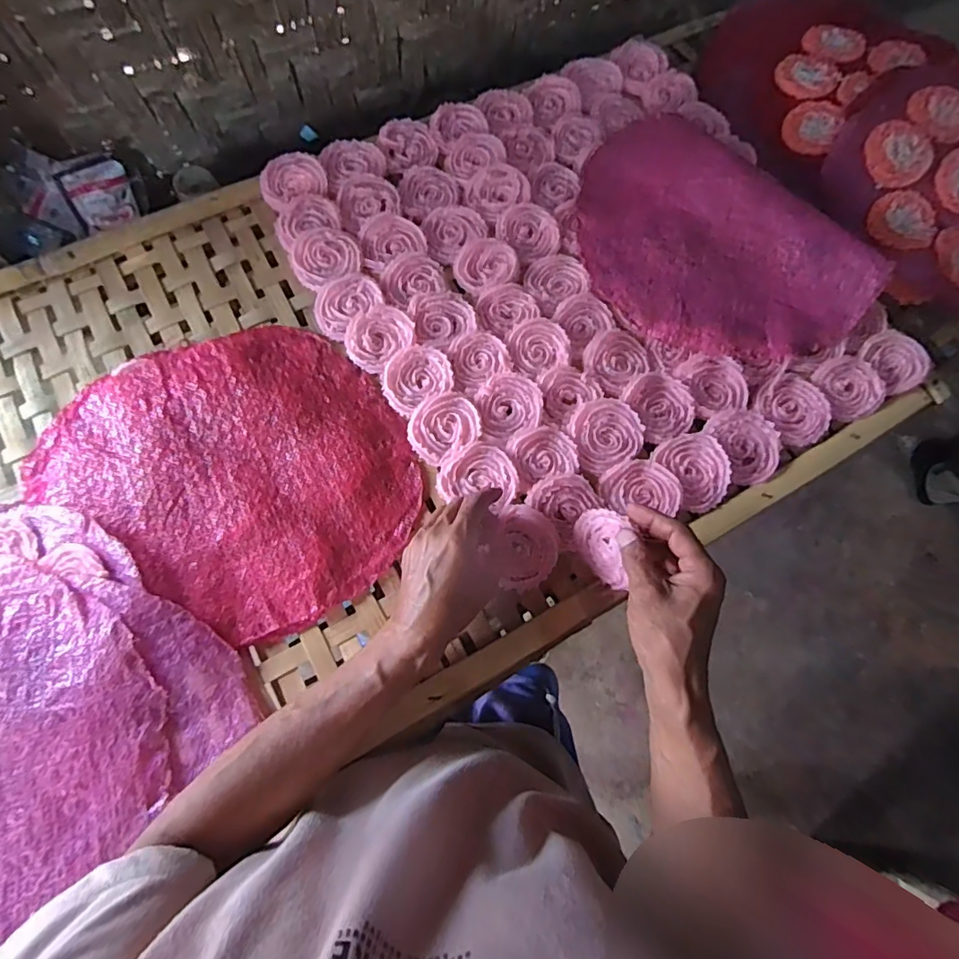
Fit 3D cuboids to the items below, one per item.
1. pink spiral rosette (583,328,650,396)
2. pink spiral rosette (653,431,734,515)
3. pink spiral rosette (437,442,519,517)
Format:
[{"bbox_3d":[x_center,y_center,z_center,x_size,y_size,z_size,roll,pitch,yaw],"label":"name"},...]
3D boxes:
[{"bbox_3d":[0.150,-0.133,0.570,0.064,0.016,0.071,41,77,9],"label":"pink spiral rosette"},{"bbox_3d":[0.228,-0.014,0.542,0.078,0.007,0.081,-37,78,-12],"label":"pink spiral rosette"},{"bbox_3d":[0.000,-0.004,0.515,0.077,0.009,0.061,12,74,1],"label":"pink spiral rosette"}]

